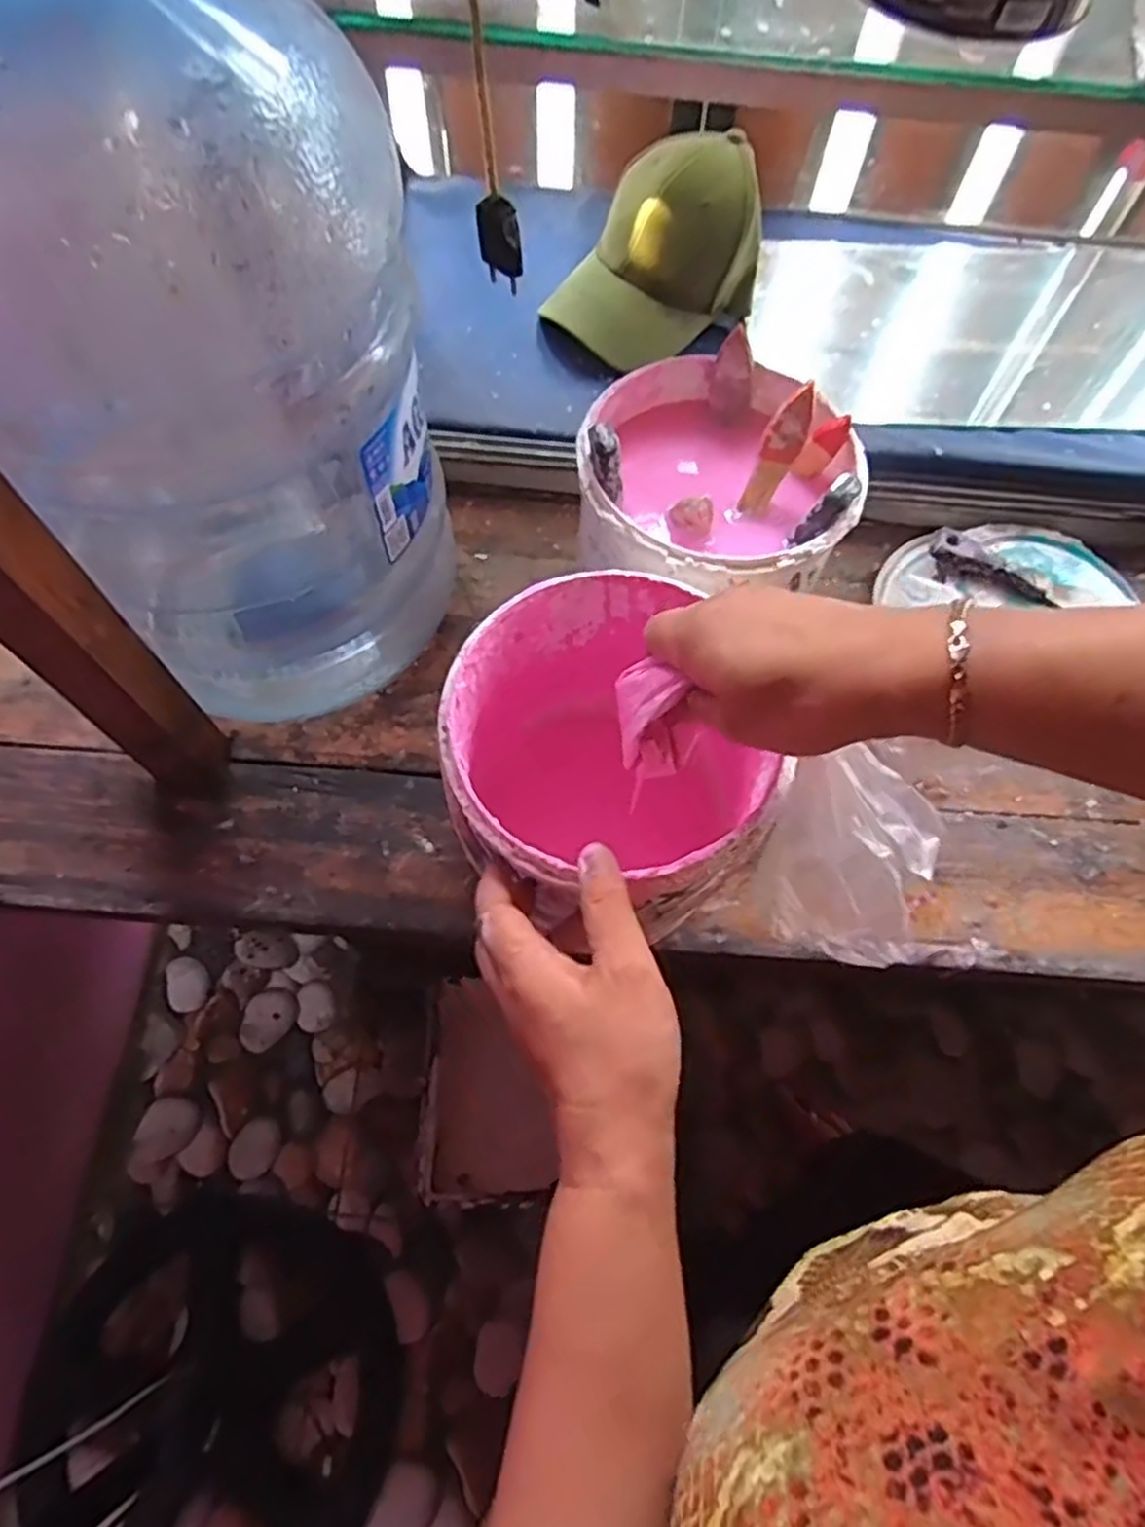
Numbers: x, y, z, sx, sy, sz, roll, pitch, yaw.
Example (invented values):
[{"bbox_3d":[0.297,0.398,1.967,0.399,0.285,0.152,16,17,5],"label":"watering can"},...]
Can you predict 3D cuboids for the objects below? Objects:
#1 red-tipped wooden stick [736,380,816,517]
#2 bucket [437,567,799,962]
[{"bbox_3d":[0.129,-0.196,0.478,0.023,0.080,0.009,31,32,12],"label":"red-tipped wooden stick"},{"bbox_3d":[0.012,0.011,0.460,0.163,0.183,0.189,-36,72,-16],"label":"bucket"}]

